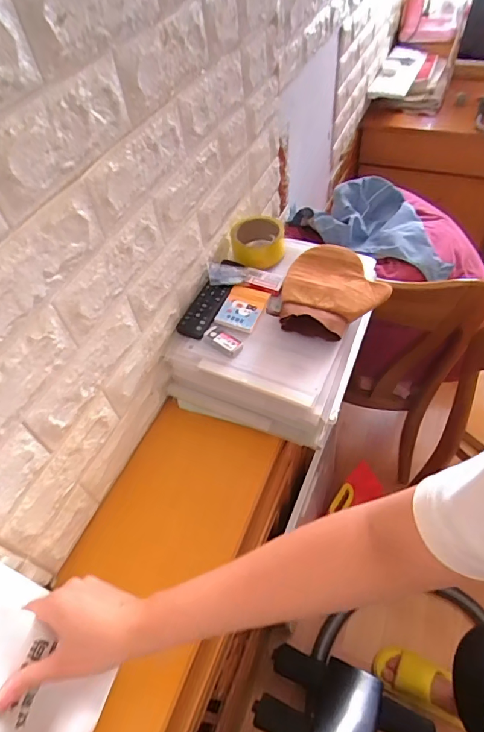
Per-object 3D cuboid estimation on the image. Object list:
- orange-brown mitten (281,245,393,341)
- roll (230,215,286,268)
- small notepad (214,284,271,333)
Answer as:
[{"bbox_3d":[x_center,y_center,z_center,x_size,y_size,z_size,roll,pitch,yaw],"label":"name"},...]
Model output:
[{"bbox_3d":[0.147,-0.123,0.686,0.158,0.032,0.199,13,52,18],"label":"orange-brown mitten"},{"bbox_3d":[0.029,-0.227,0.789,0.092,0.054,0.092,-4,49,4],"label":"roll"},{"bbox_3d":[0.001,-0.094,0.688,0.065,0.010,0.084,14,53,19],"label":"small notepad"}]

